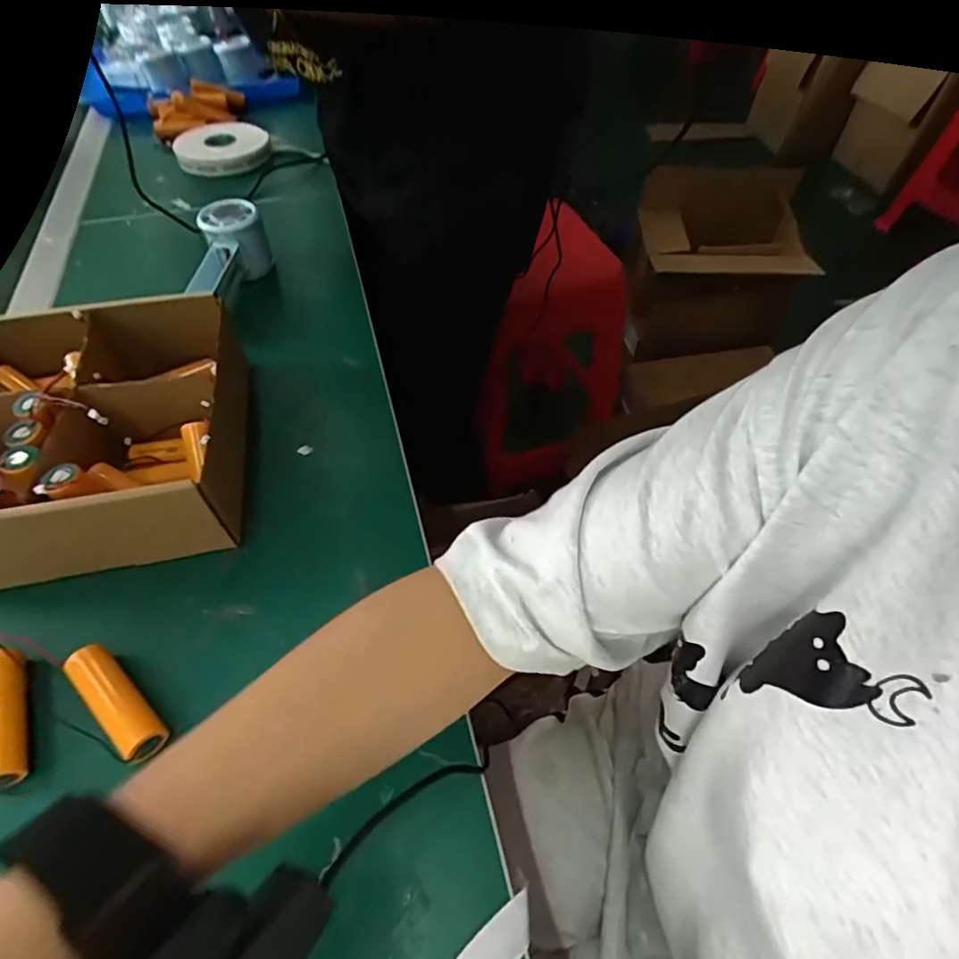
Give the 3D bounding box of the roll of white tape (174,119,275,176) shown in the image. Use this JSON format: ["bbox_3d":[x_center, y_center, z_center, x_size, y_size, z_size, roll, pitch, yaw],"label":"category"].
[{"bbox_3d":[-0.348,-0.449,0.727,0.118,0.022,0.126,0,53,0],"label":"roll of white tape"}]

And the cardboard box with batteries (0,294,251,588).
[{"bbox_3d":[-0.273,-0.036,0.383,0.184,0.075,0.202,-10,54,-8],"label":"cardboard box with batteries"}]

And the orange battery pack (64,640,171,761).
[{"bbox_3d":[-0.200,0.124,0.300,0.075,0.019,0.021,35,60,23],"label":"orange battery pack"}]

